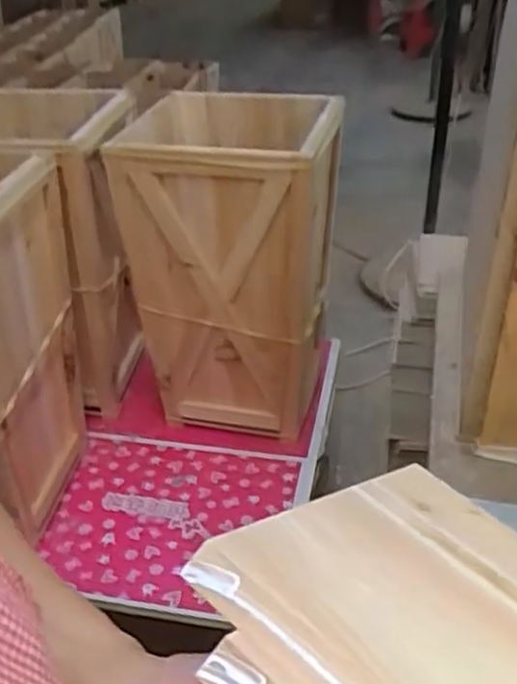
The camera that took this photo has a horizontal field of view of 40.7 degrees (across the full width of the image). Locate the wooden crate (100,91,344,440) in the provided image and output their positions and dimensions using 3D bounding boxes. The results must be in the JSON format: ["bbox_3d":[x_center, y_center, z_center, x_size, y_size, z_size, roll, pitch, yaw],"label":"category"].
[{"bbox_3d":[-0.032,-0.106,1.007,0.268,0.418,0.237,6,35,13],"label":"wooden crate"}]

